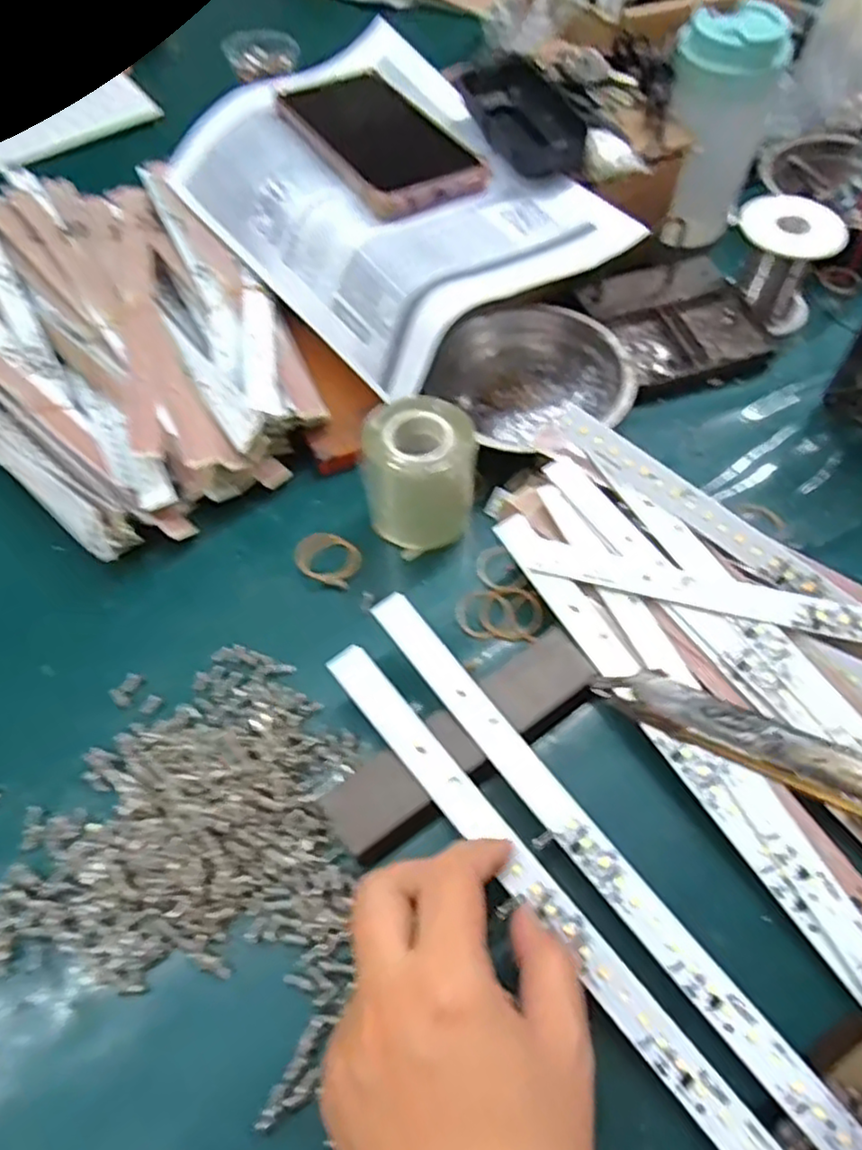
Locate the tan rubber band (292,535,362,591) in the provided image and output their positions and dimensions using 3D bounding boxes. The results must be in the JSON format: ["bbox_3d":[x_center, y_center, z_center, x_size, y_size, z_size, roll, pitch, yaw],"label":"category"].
[{"bbox_3d":[-0.060,-0.009,0.400,0.039,0.007,0.032,25,62,15],"label":"tan rubber band"}]

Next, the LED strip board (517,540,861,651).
[{"bbox_3d":[0.189,0.020,0.345,0.285,0.007,0.024,11,76,10],"label":"LED strip board"}]

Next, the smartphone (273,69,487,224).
[{"bbox_3d":[-0.036,-0.289,0.457,0.081,0.014,0.163,-27,62,-15],"label":"smartphone"}]

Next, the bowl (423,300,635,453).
[{"bbox_3d":[0.065,-0.122,0.449,0.117,0.038,0.121,-26,62,-15],"label":"bowl"}]

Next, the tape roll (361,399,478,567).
[{"bbox_3d":[-0.006,-0.055,0.389,0.059,0.068,0.057,0,58,0],"label":"tape roll"}]

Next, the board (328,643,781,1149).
[{"bbox_3d":[0.049,0.137,0.289,0.018,0.006,0.281,-33,67,-25],"label":"board"}]

